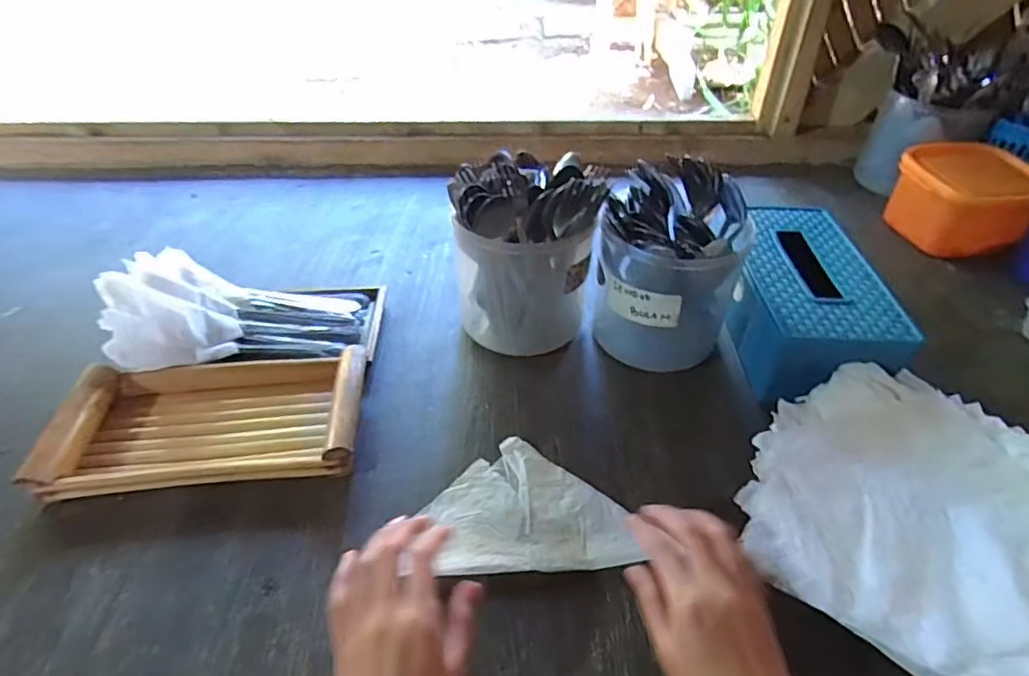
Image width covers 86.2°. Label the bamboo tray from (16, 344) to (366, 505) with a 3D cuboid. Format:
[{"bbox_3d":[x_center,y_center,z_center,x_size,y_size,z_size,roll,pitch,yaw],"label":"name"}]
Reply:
[{"bbox_3d":[-0.257,0.064,0.484,0.238,0.037,0.139,-4,42,-7],"label":"bamboo tray"}]

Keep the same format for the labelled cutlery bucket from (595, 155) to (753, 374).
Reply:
[{"bbox_3d":[0.147,-0.062,0.548,0.130,0.163,0.127,0,41,0],"label":"labelled cutlery bucket"}]

